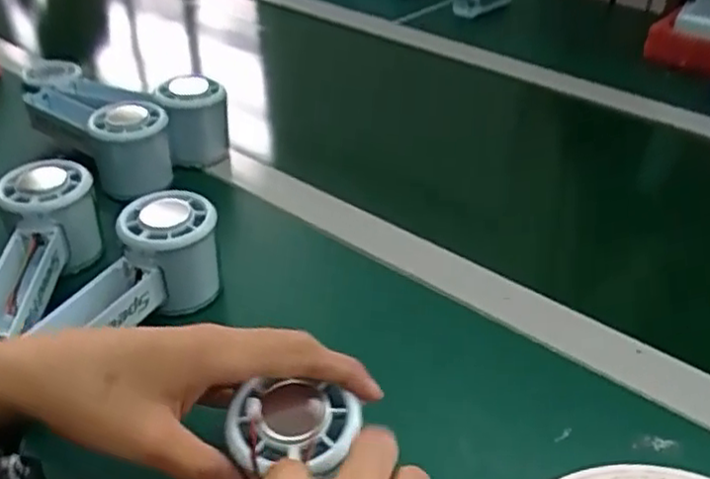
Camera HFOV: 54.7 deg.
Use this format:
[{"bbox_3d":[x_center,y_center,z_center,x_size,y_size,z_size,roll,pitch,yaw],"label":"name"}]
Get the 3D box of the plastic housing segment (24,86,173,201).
[{"bbox_3d":[-0.210,-0.095,0.560,0.060,0.059,0.169,-29,48,-35],"label":"plastic housing segment"}]

